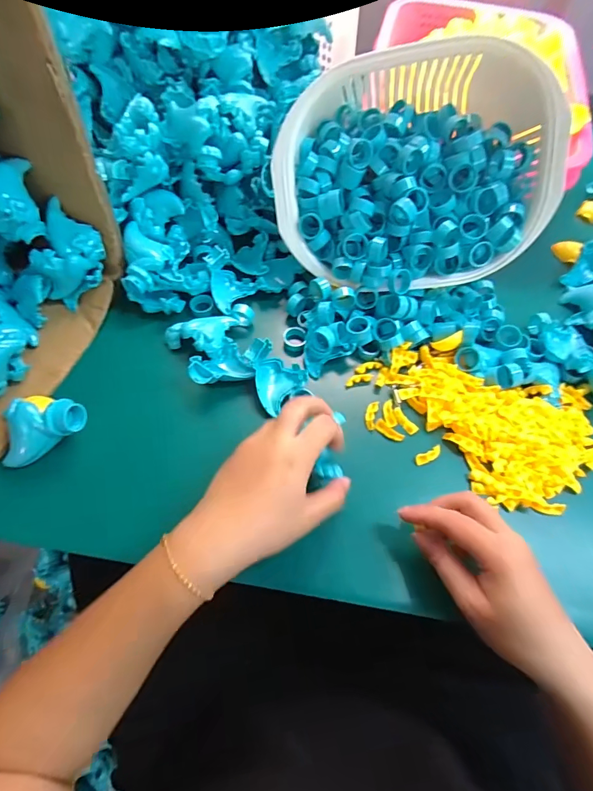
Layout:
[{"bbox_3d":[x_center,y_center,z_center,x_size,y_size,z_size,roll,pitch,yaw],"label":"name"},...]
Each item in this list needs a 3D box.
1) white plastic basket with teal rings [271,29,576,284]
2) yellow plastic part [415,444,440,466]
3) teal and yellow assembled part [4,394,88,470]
[{"bbox_3d":[0.115,-0.222,0.426,0.271,0.211,0.100,6,17,8],"label":"white plastic basket with teal rings"},{"bbox_3d":[0.129,0.058,0.394,0.031,0.005,0.011,-22,65,-15],"label":"yellow plastic part"},{"bbox_3d":[-0.228,0.025,0.361,0.074,0.036,0.042,-26,66,-17],"label":"teal and yellow assembled part"}]

